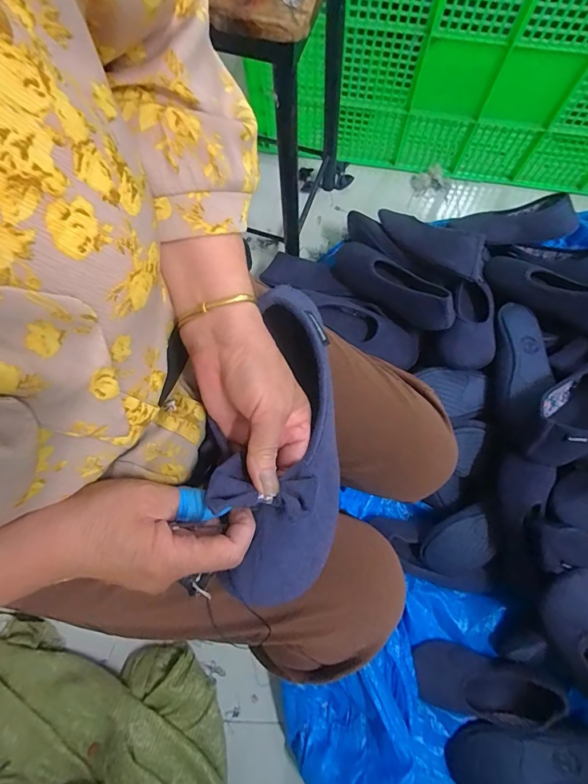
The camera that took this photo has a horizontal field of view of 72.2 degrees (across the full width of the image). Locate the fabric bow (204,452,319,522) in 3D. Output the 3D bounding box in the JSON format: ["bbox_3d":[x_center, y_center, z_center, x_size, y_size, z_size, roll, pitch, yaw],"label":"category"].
[{"bbox_3d":[-0.021,0.067,0.276,0.071,0.015,0.039,11,44,3],"label":"fabric bow"}]

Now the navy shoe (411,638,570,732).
[{"bbox_3d":[0.316,0.491,0.669,0.230,0.061,0.103,12,76,5],"label":"navy shoe"}]

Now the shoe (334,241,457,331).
[{"bbox_3d":[0.179,-0.197,0.746,0.256,0.066,0.083,39,79,26],"label":"shoe"}]

